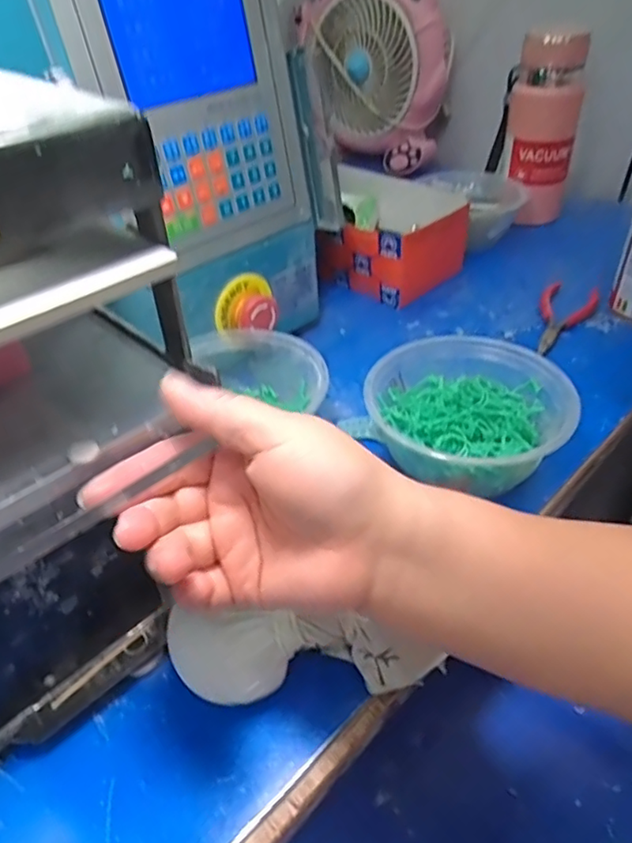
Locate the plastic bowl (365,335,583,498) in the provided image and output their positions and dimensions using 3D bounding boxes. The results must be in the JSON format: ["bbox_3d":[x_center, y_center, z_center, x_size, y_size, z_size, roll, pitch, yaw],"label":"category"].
[{"bbox_3d":[0.104,0.001,0.418,0.136,0.062,0.127,6,40,10],"label":"plastic bowl"}]

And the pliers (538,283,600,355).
[{"bbox_3d":[0.237,-0.099,0.567,0.051,0.020,0.128,15,43,20],"label":"pliers"}]

